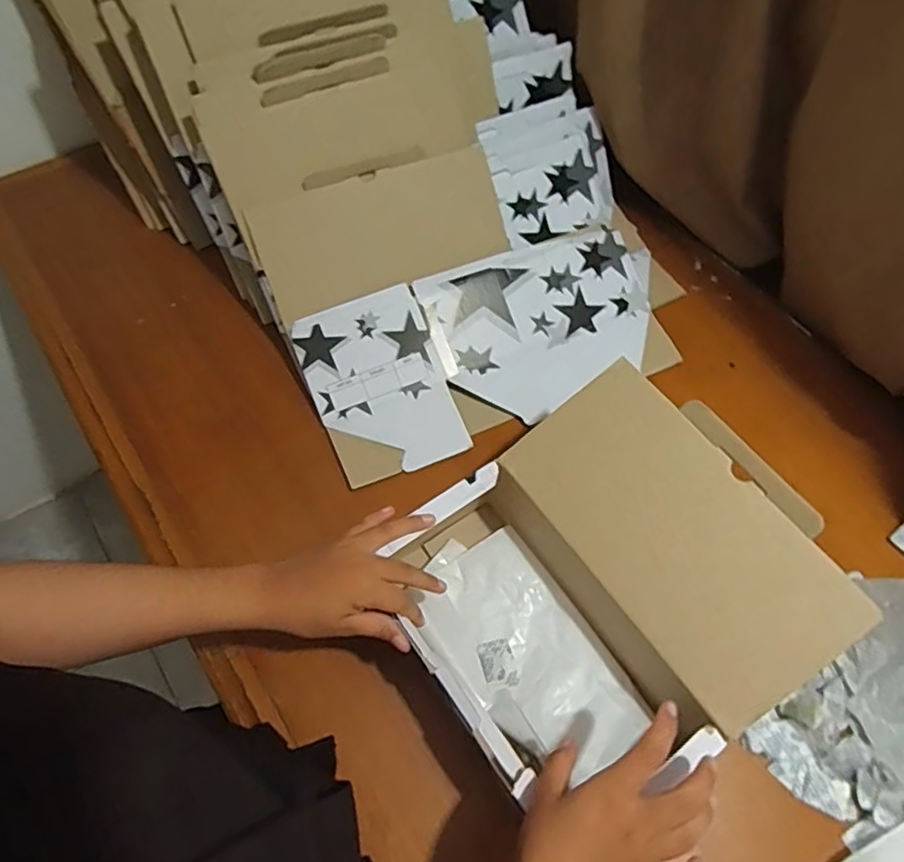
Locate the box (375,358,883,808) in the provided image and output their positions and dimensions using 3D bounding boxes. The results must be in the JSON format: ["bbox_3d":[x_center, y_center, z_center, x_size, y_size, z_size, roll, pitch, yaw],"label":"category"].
[{"bbox_3d":[0.122,0.130,0.512,0.277,0.160,0.272,-30,66,-19],"label":"box"}]

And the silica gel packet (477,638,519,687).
[{"bbox_3d":[0.042,0.210,0.549,0.029,0.008,0.040,-12,61,-10],"label":"silica gel packet"}]

